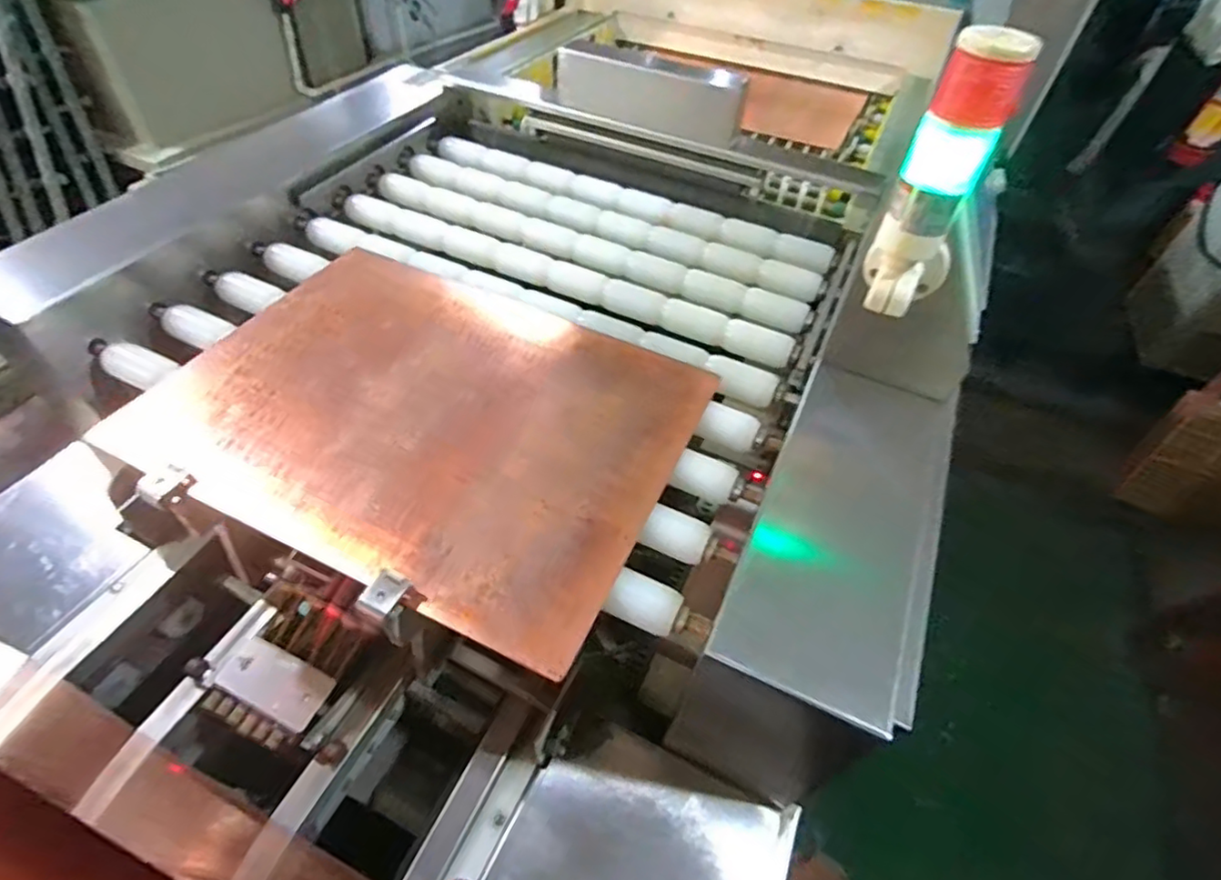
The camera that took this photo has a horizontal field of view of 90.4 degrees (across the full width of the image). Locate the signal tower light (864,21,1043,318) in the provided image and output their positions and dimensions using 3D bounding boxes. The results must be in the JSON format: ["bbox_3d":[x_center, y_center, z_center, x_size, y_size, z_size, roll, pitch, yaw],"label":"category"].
[{"bbox_3d":[0.256,-0.196,0.468,0.066,0.201,0.069,24,52,16],"label":"signal tower light"}]

